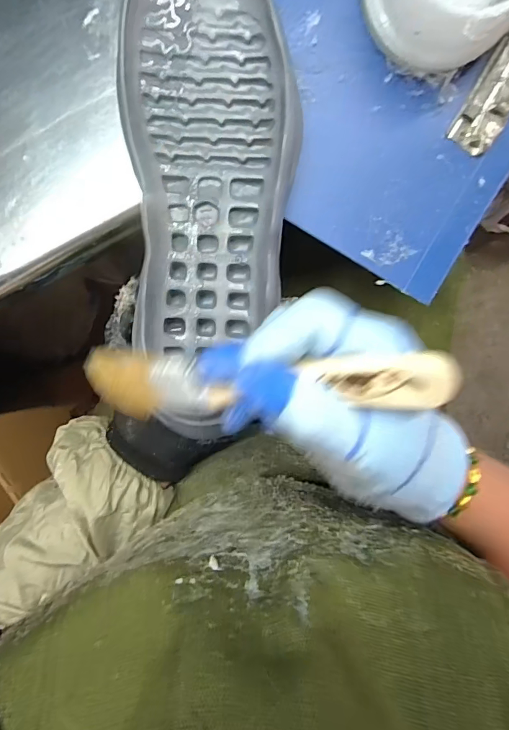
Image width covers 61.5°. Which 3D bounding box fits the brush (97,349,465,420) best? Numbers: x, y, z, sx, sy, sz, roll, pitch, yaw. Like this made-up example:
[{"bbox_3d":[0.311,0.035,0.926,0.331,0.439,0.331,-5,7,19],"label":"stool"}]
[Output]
[{"bbox_3d":[-0.004,0.009,0.183,0.162,0.011,0.031,0,99,24],"label":"brush"}]

